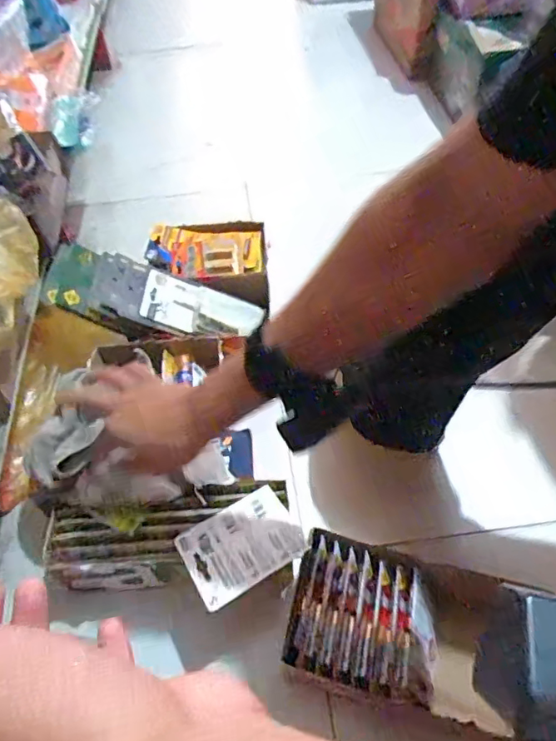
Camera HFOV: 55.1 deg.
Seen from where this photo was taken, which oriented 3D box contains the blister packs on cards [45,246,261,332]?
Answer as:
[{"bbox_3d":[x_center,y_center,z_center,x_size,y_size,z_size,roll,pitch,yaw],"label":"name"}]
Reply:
[{"bbox_3d":[-0.171,-0.112,0.771,0.292,0.023,0.109,12,50,-14],"label":"blister packs on cards"}]

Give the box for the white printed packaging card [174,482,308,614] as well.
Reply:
[{"bbox_3d":[-0.038,0.178,0.552,0.118,0.014,0.086,-26,55,-17],"label":"white printed packaging card"}]

